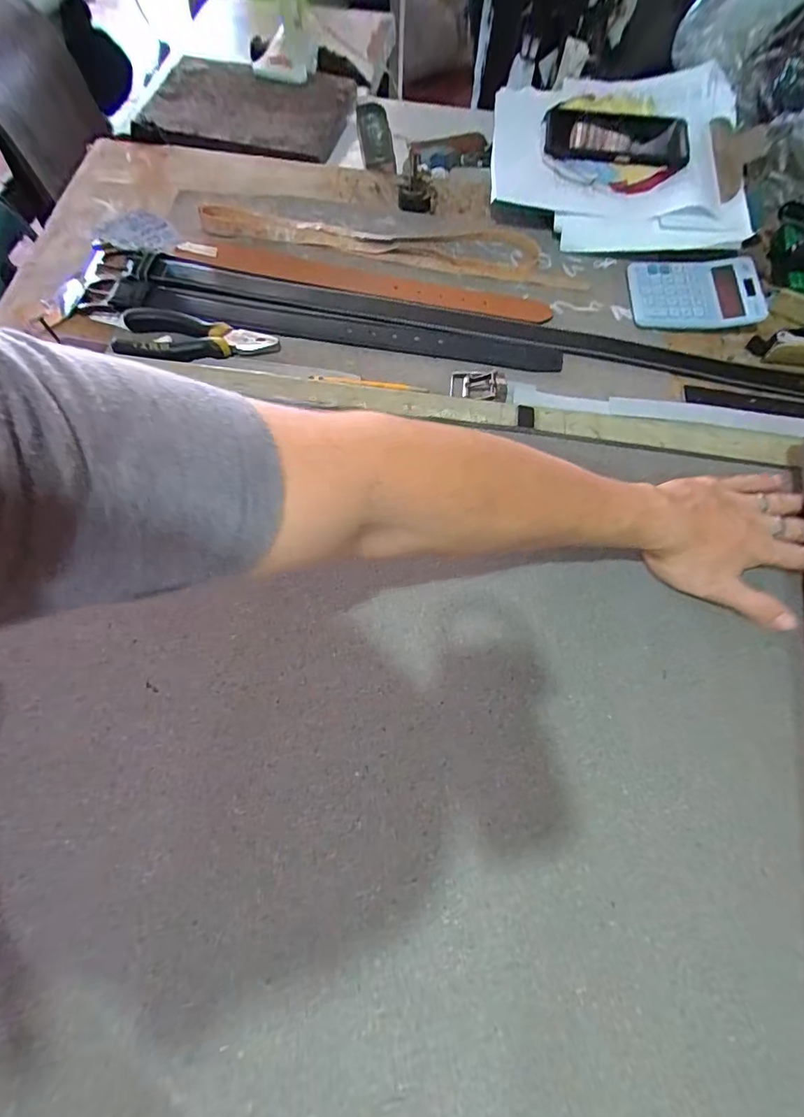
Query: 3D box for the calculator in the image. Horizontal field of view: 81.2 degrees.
[{"bbox_3d":[0.328,-0.300,0.527,0.135,0.009,0.096,-4,74,5],"label":"calculator"}]

